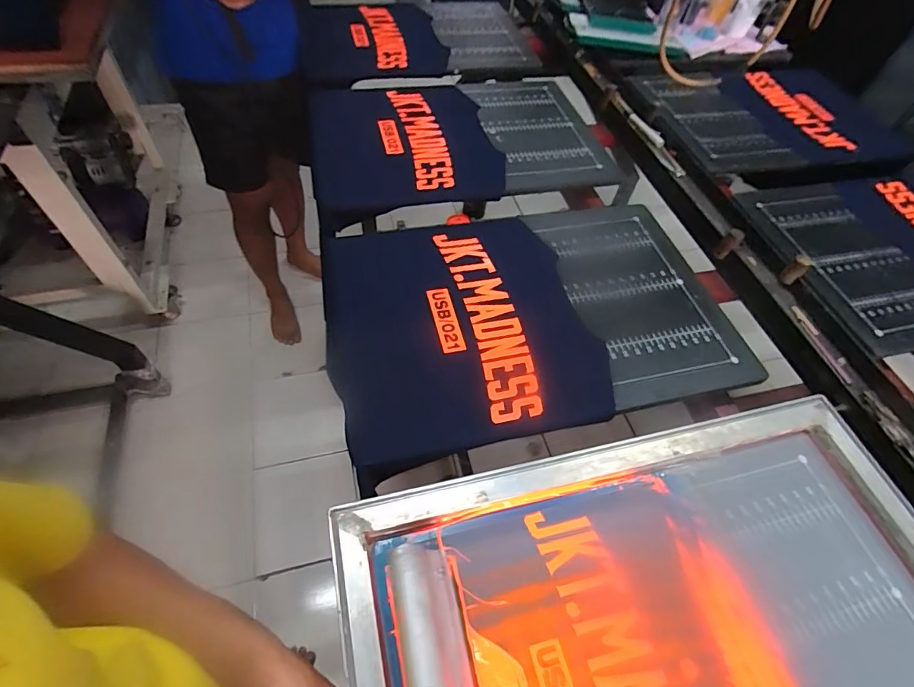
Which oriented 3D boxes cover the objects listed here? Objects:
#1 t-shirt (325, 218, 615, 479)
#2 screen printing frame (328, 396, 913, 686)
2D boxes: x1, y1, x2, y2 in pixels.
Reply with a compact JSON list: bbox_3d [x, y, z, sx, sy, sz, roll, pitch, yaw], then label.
[{"bbox_3d":[-0.004,-0.027,0.713,0.379,0.065,0.402,-9,57,-12],"label":"t-shirt"},{"bbox_3d":[0.234,0.314,0.429,0.640,0.056,0.457,-10,57,-11],"label":"screen printing frame"}]

